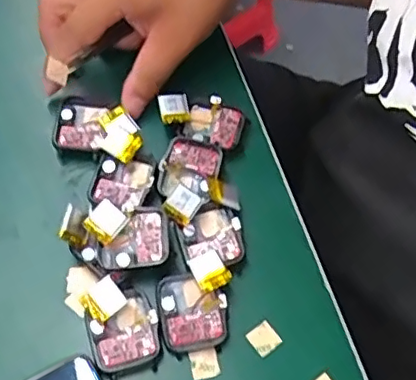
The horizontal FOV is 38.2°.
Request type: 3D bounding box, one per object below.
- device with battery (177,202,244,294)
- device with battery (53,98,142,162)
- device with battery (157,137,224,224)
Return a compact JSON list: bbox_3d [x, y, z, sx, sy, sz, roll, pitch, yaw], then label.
[{"bbox_3d":[0.003,0.032,0.359,0.037,0.012,0.056,-10,62,-9],"label":"device with battery"},{"bbox_3d":[-0.073,-0.044,0.399,0.061,0.014,0.045,11,60,3],"label":"device with battery"},{"bbox_3d":[-0.015,-0.010,0.377,0.036,0.018,0.058,20,61,7],"label":"device with battery"}]

